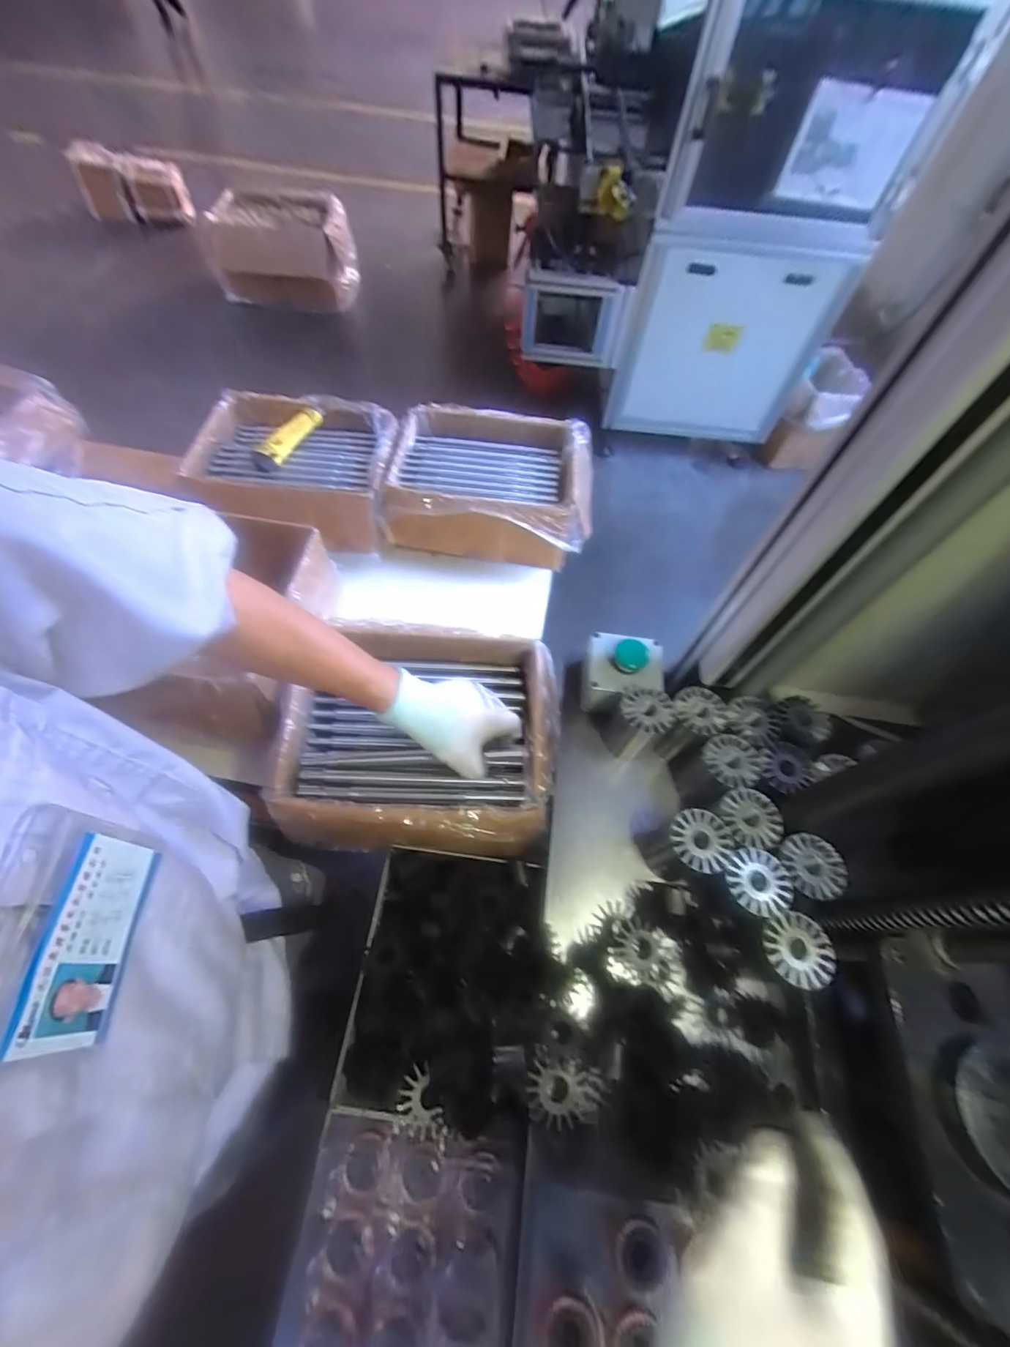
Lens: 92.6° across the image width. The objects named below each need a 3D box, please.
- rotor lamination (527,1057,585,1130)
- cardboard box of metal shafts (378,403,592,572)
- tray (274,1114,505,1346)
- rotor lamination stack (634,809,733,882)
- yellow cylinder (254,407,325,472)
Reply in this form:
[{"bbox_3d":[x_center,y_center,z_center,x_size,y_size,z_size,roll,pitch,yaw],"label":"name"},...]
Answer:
[{"bbox_3d":[0.039,0.323,0.374,0.043,0.010,0.038,35,68,19],"label":"rotor lamination"},{"bbox_3d":[-0.023,-0.311,0.785,0.310,0.106,0.256,10,61,2],"label":"cardboard box of metal shafts"},{"bbox_3d":[-0.080,0.447,0.330,0.145,0.039,0.190,7,60,1],"label":"tray"},{"bbox_3d":[0.167,0.165,0.456,0.057,0.081,0.051,-13,62,-11],"label":"rotor lamination stack"},{"bbox_3d":[-0.339,-0.361,0.749,0.043,0.029,0.133,23,62,9],"label":"yellow cylinder"}]

